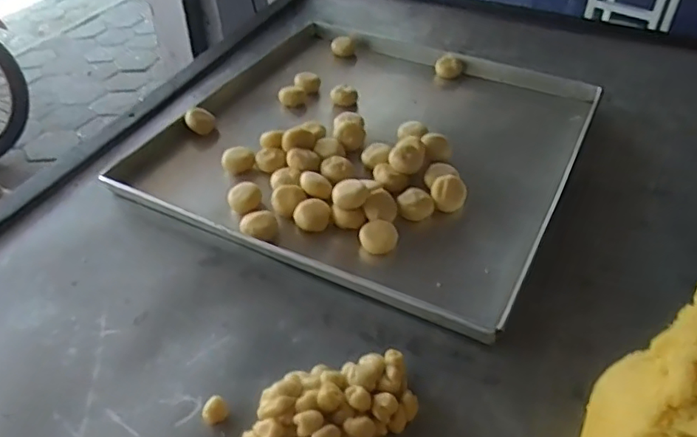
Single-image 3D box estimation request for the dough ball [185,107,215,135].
[{"bbox_3d":[-0.212,-0.139,0.803,0.037,0.034,0.036,-10,44,-10],"label":"dough ball"}]

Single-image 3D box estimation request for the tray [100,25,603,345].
[{"bbox_3d":[0.037,-0.137,0.792,0.536,0.038,0.562,21,47,21],"label":"tray"}]

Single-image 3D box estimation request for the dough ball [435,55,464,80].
[{"bbox_3d":[0.166,-0.249,0.921,0.043,0.025,0.036,7,44,8],"label":"dough ball"}]

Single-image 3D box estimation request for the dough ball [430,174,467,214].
[{"bbox_3d":[0.120,-0.030,0.676,0.042,0.038,0.035,4,43,5],"label":"dough ball"}]

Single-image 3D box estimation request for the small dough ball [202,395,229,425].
[{"bbox_3d":[-0.115,0.167,0.485,0.021,0.017,0.019,-21,47,-20],"label":"small dough ball"}]

